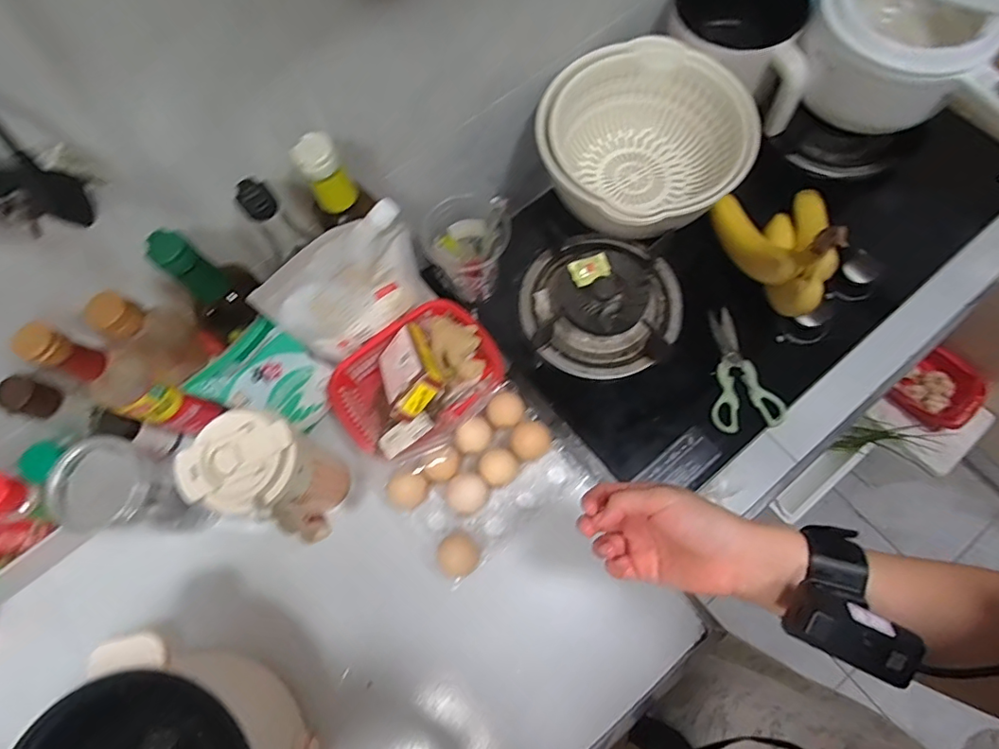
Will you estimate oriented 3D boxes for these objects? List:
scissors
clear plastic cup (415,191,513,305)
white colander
[{"bbox_3d":[0.281,-0.009,0.630,0.077,0.011,0.153,-9,71,0],"label":"scissors"},{"bbox_3d":[-0.037,-0.139,0.629,0.084,0.118,0.081,20,74,9],"label":"clear plastic cup"},{"bbox_3d":[0.177,-0.276,0.656,0.248,0.112,0.230,-1,71,2],"label":"white colander"}]

